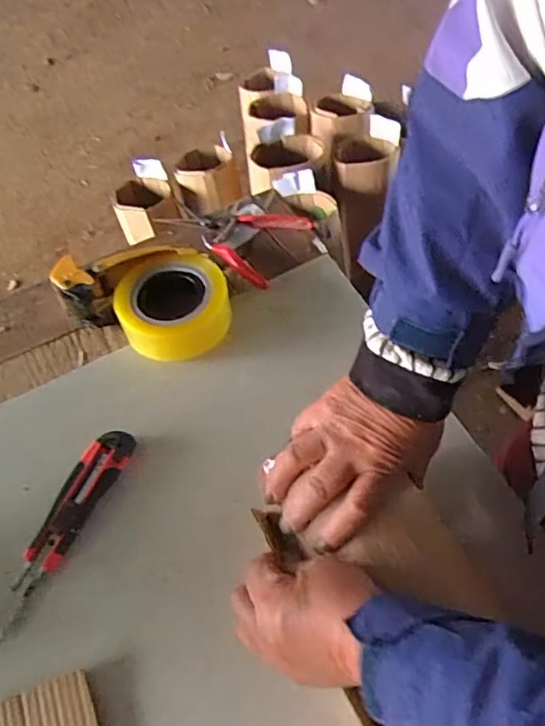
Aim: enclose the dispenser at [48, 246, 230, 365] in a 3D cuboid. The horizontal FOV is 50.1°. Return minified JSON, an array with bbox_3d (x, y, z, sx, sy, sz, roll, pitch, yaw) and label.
[{"bbox_3d":[-0.131,-0.073,0.628,0.178,0.058,0.120,24,61,14],"label":"dispenser"}]

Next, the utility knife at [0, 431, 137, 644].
[{"bbox_3d":[-0.190,0.144,0.527,0.037,0.018,0.190,24,61,15],"label":"utility knife"}]

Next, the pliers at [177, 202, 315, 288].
[{"bbox_3d":[-0.045,-0.165,0.709,0.157,0.014,0.115,29,62,17],"label":"pliers"}]

